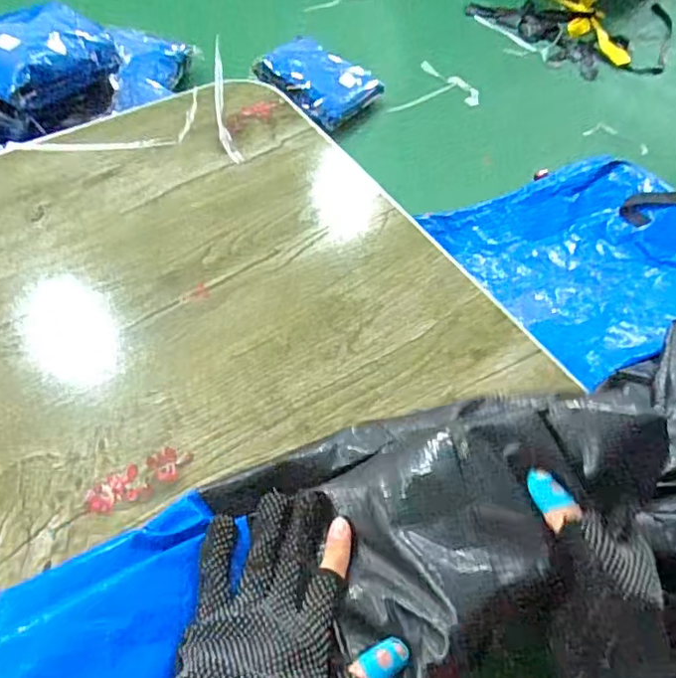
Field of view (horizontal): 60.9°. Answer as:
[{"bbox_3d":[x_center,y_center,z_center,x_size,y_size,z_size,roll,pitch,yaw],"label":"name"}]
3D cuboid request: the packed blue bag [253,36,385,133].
[{"bbox_3d":[-0.047,-0.614,1.375,0.259,0.069,0.207,38,61,16],"label":"packed blue bag"}]

